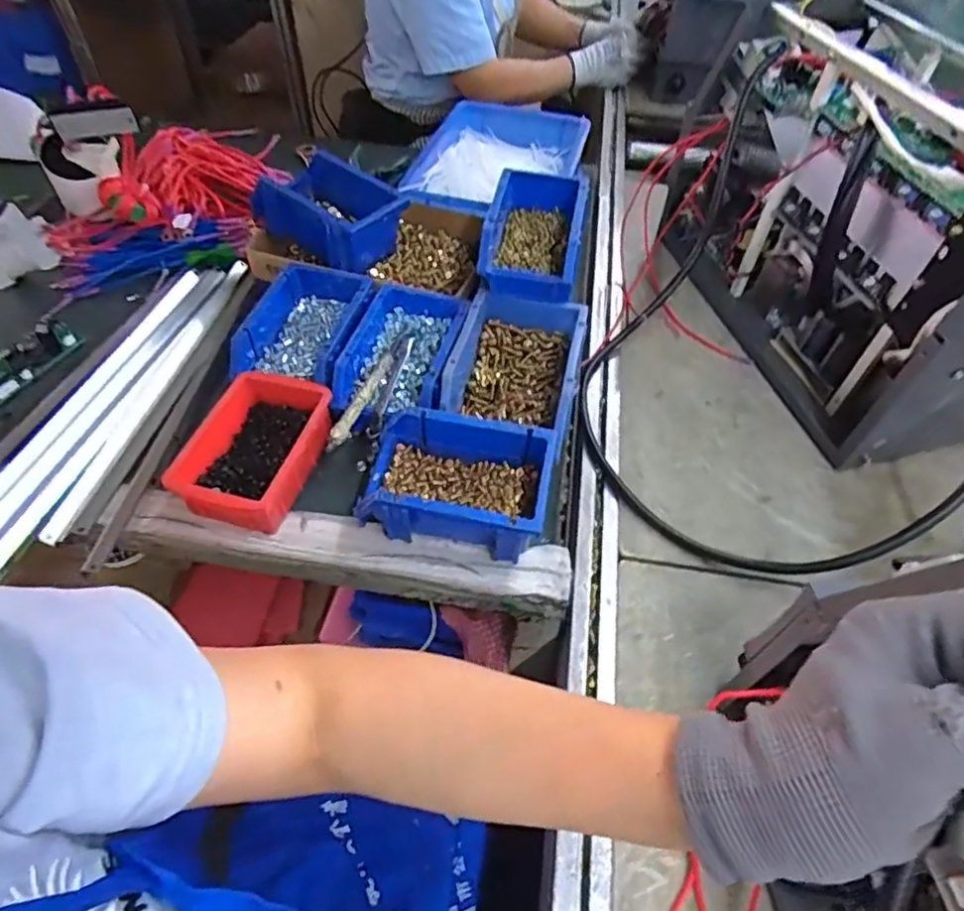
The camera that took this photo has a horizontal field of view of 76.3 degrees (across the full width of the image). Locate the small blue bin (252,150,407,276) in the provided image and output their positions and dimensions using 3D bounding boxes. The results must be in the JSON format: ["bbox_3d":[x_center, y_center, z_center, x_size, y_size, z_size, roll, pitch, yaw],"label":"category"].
[{"bbox_3d":[-0.179,-0.286,0.730,0.165,0.075,0.115,32,58,20],"label":"small blue bin"}]

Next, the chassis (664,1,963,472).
[{"bbox_3d":[0.408,-0.249,0.677,0.182,0.294,0.458,-12,54,-12],"label":"chassis"}]

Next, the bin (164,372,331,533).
[{"bbox_3d":[-0.205,-0.006,0.570,0.101,0.052,0.144,14,53,9],"label":"bin"}]

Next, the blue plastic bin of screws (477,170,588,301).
[{"bbox_3d":[0.060,-0.251,0.677,0.096,0.058,0.164,9,53,5],"label":"blue plastic bin of screws"}]

